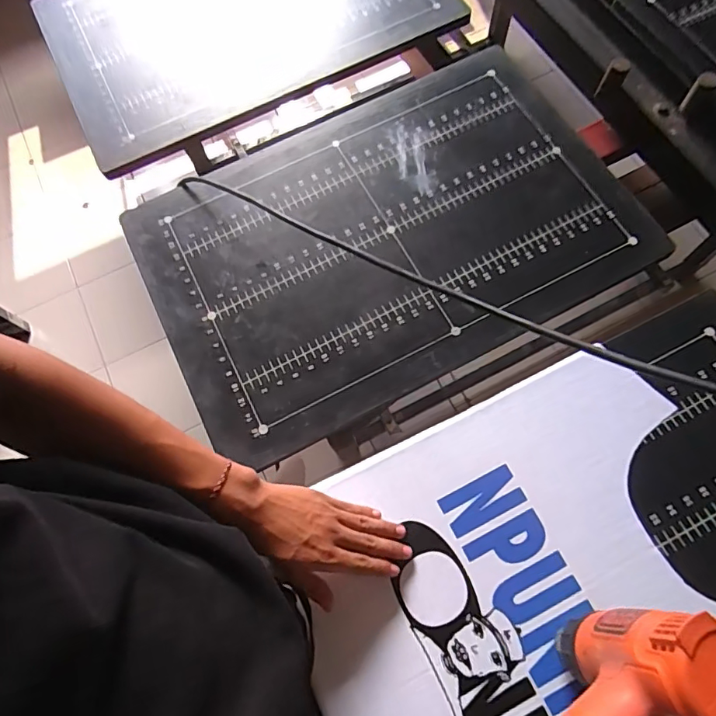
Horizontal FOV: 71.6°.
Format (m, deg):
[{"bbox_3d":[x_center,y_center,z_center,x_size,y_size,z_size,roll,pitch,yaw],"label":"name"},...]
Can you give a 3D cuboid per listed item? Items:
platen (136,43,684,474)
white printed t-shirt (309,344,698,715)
[{"bbox_3d":[0.030,-0.159,0.629,0.577,0.023,0.396,-26,72,-7],"label":"platen"},{"bbox_3d":[0.175,0.242,0.483,0.451,0.020,0.400,-25,71,-7],"label":"white printed t-shirt"}]

